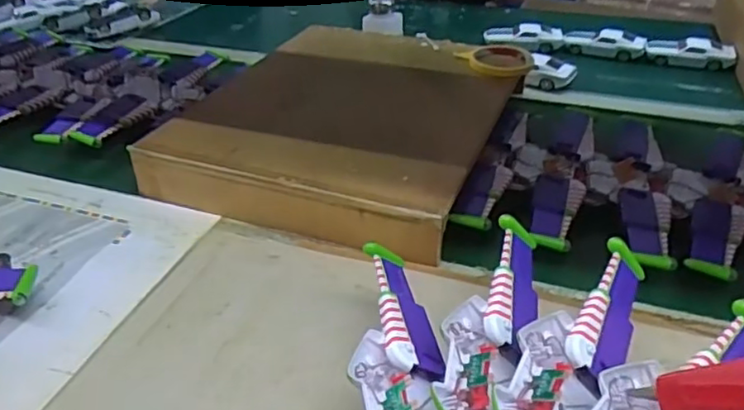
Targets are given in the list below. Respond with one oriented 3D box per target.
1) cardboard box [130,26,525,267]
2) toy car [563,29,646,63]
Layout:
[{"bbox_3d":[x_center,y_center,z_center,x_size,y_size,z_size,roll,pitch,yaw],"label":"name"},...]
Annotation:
[{"bbox_3d":[-0.043,-0.114,0.796,0.401,0.067,0.443,13,36,19],"label":"cardboard box"},{"bbox_3d":[0.391,-0.270,1.053,0.131,0.039,0.051,14,37,21],"label":"toy car"}]

